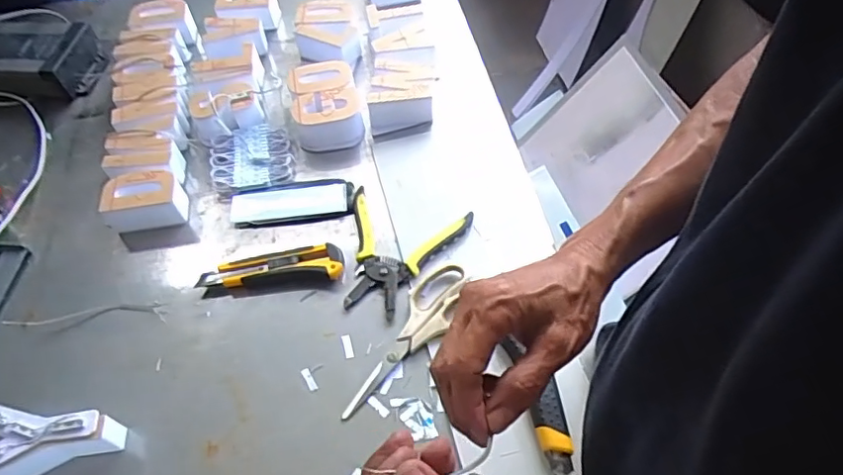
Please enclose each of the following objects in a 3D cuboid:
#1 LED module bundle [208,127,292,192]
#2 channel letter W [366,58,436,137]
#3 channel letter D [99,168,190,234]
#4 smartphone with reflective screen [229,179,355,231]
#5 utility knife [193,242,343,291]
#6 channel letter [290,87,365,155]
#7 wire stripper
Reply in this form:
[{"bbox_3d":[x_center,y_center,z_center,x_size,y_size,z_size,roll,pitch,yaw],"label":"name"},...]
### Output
[{"bbox_3d":[-0.214,-0.097,0.716,0.097,0.021,0.096,-14,56,-6],"label":"LED module bundle"},{"bbox_3d":[-0.024,-0.187,0.747,0.080,0.047,0.096,4,56,6],"label":"channel letter W"},{"bbox_3d":[-0.326,-0.043,0.668,0.096,0.050,0.054,-11,56,-4],"label":"channel letter D"},{"bbox_3d":[-0.155,-0.039,0.678,0.147,0.013,0.055,-9,56,-3],"label":"smartphone with reflective screen"},{"bbox_3d":[-0.163,0.033,0.620,0.153,0.022,0.042,-6,56,-1],"label":"utility knife"},{"bbox_3d":[-0.119,-0.152,0.731,0.085,0.048,0.064,-13,56,-6],"label":"channel letter"},{"bbox_3d":[-0.035,0.017,0.629,0.139,0.018,0.143,17,58,14],"label":"wire stripper"}]

